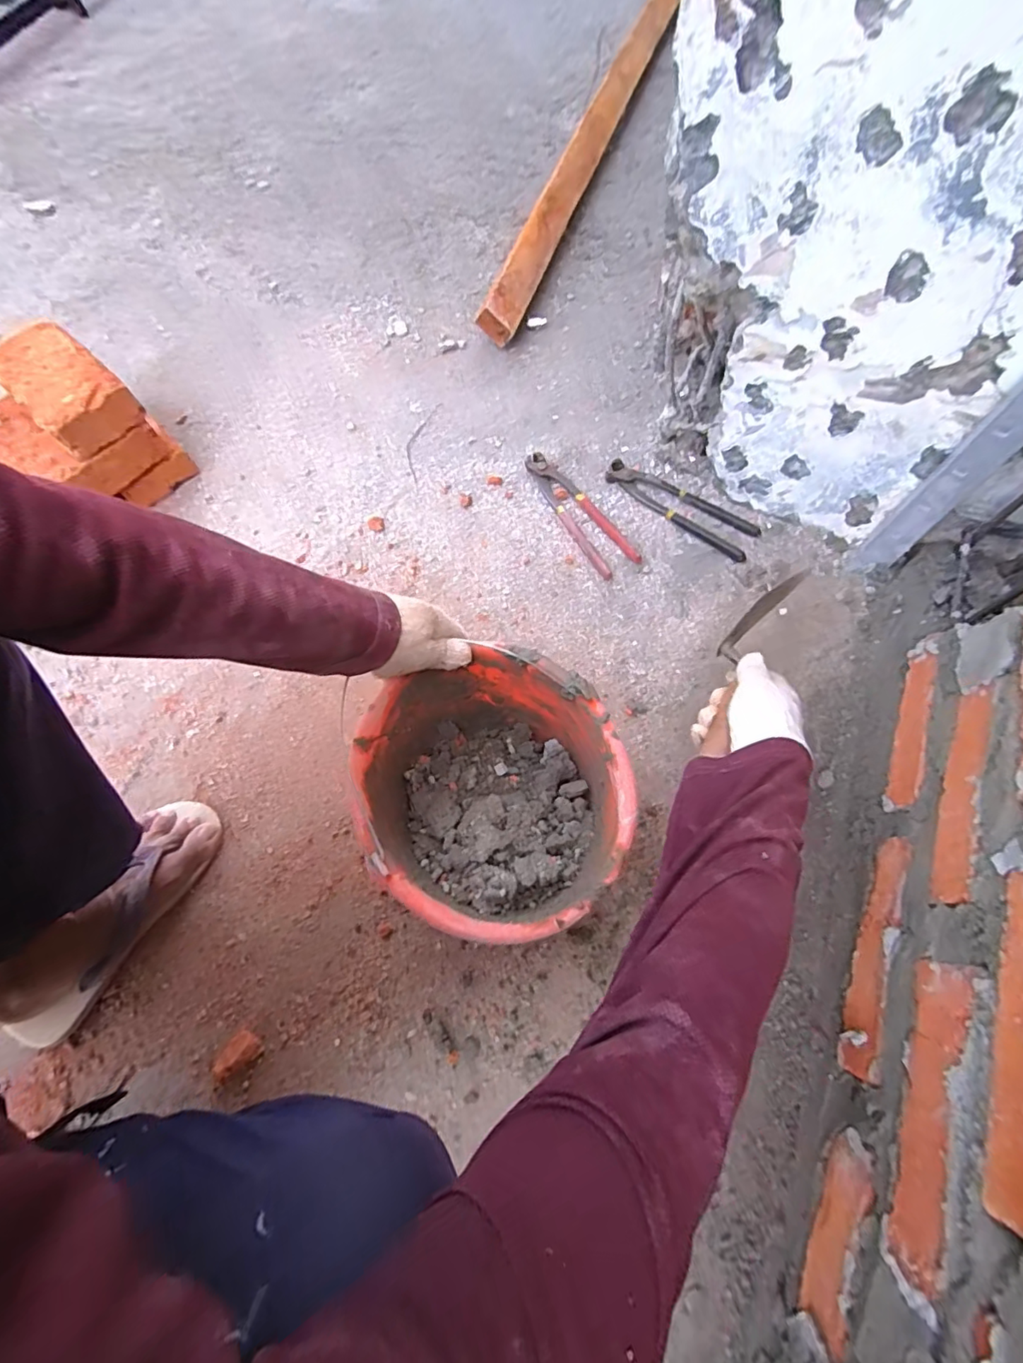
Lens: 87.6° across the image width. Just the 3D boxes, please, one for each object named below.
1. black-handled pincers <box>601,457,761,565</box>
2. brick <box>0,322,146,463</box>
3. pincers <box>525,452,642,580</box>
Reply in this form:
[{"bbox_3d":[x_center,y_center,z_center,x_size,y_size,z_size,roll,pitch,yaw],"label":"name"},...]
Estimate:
[{"bbox_3d":[0.229,-0.240,0.716,0.214,0.016,0.063,39,76,15],"label":"black-handled pincers"},{"bbox_3d":[-0.569,-0.374,0.681,0.194,0.047,0.106,41,75,15],"label":"brick"},{"bbox_3d":[0.093,-0.232,0.718,0.058,0.017,0.213,-28,71,-8],"label":"pincers"}]

